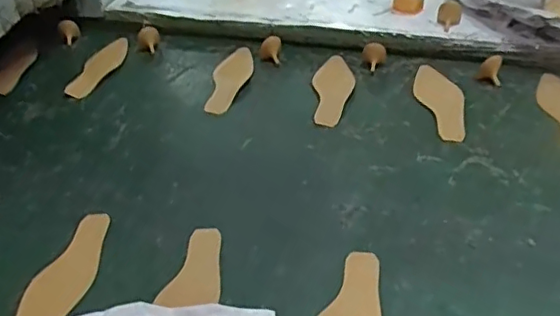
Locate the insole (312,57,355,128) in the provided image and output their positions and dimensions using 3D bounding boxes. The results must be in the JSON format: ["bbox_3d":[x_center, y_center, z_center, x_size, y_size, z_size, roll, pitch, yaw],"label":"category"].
[{"bbox_3d":[0.103,-0.137,1.124,0.076,0.004,0.238,-1,40,3],"label":"insole"}]

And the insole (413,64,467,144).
[{"bbox_3d":[0.295,-0.106,1.071,0.079,0.004,0.231,-3,39,1],"label":"insole"}]

